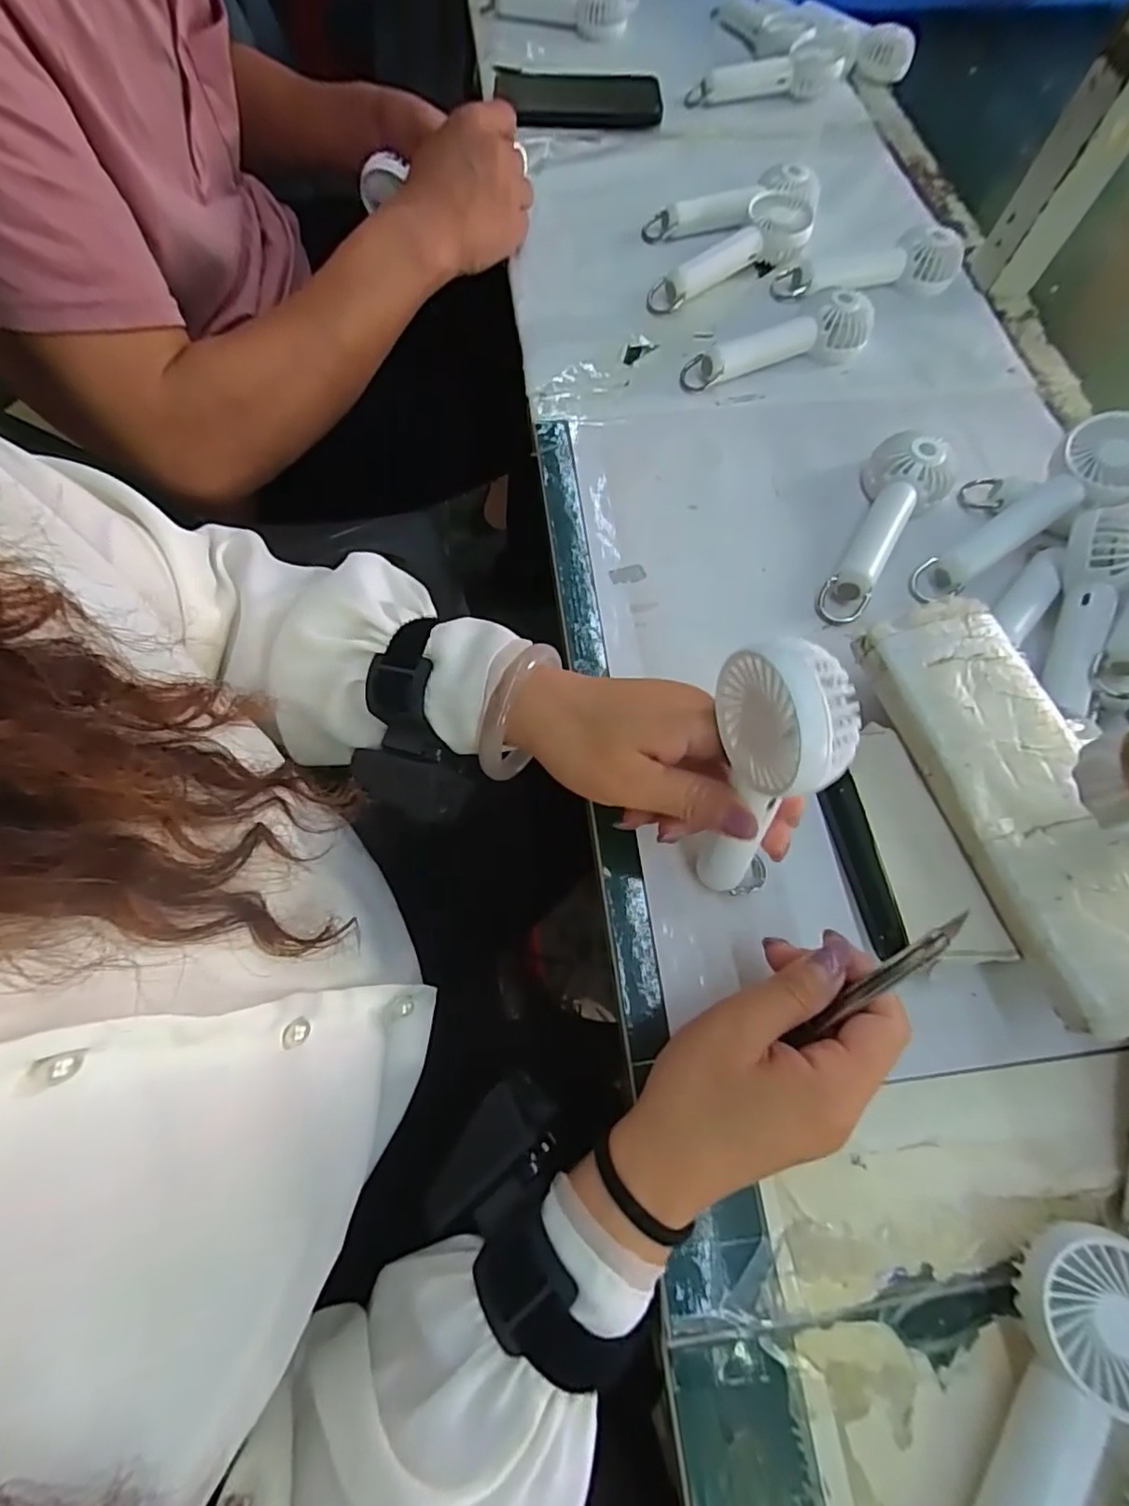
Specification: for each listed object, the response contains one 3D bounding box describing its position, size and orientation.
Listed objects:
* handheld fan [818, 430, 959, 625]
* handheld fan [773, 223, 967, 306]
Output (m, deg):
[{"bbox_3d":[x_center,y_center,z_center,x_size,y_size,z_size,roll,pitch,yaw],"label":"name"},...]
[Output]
[{"bbox_3d":[0.208,-0.155,0.397,0.054,0.036,0.146,35,71,11],"label":"handheld fan"},{"bbox_3d":[0.260,-0.418,0.505,0.162,0.033,0.051,-7,68,-5],"label":"handheld fan"}]

